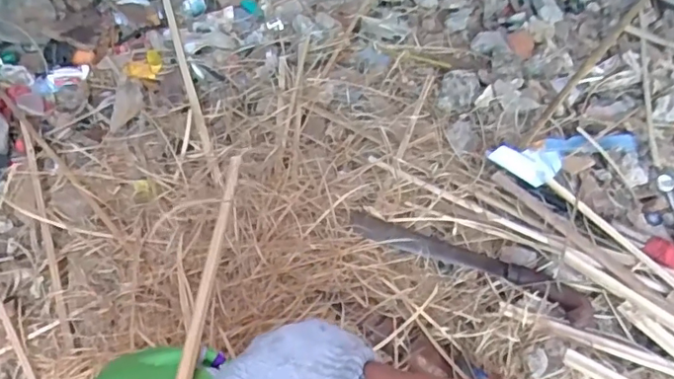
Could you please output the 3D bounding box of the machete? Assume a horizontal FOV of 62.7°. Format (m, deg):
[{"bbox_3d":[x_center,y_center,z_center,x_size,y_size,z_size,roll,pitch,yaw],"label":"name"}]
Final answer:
[{"bbox_3d":[0.213,0.116,0.918,0.408,0.039,0.067,22,50,15],"label":"machete"}]

